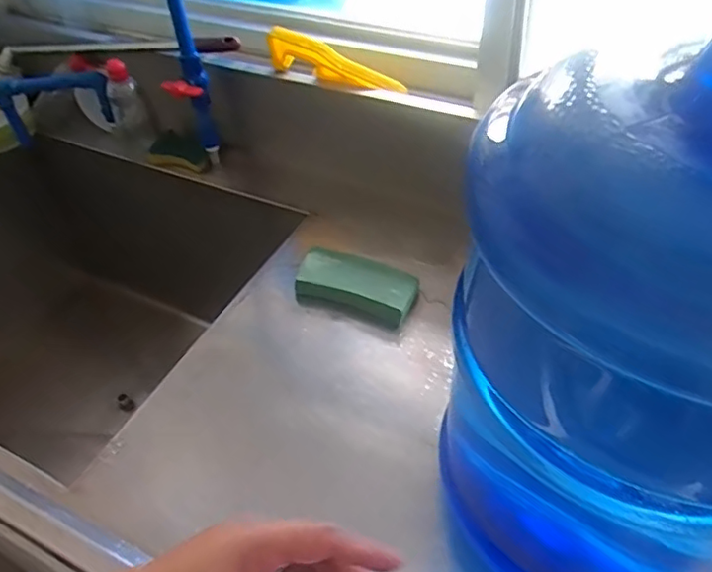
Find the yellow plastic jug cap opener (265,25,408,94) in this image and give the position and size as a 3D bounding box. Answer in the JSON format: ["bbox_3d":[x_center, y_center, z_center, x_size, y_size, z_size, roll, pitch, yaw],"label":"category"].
[{"bbox_3d":[-0.031,-0.295,0.829,0.193,0.066,0.051,16,45,-15],"label":"yellow plastic jug cap opener"}]

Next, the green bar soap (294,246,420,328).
[{"bbox_3d":[-0.002,0.001,0.740,0.151,0.033,0.071,13,49,16],"label":"green bar soap"}]

